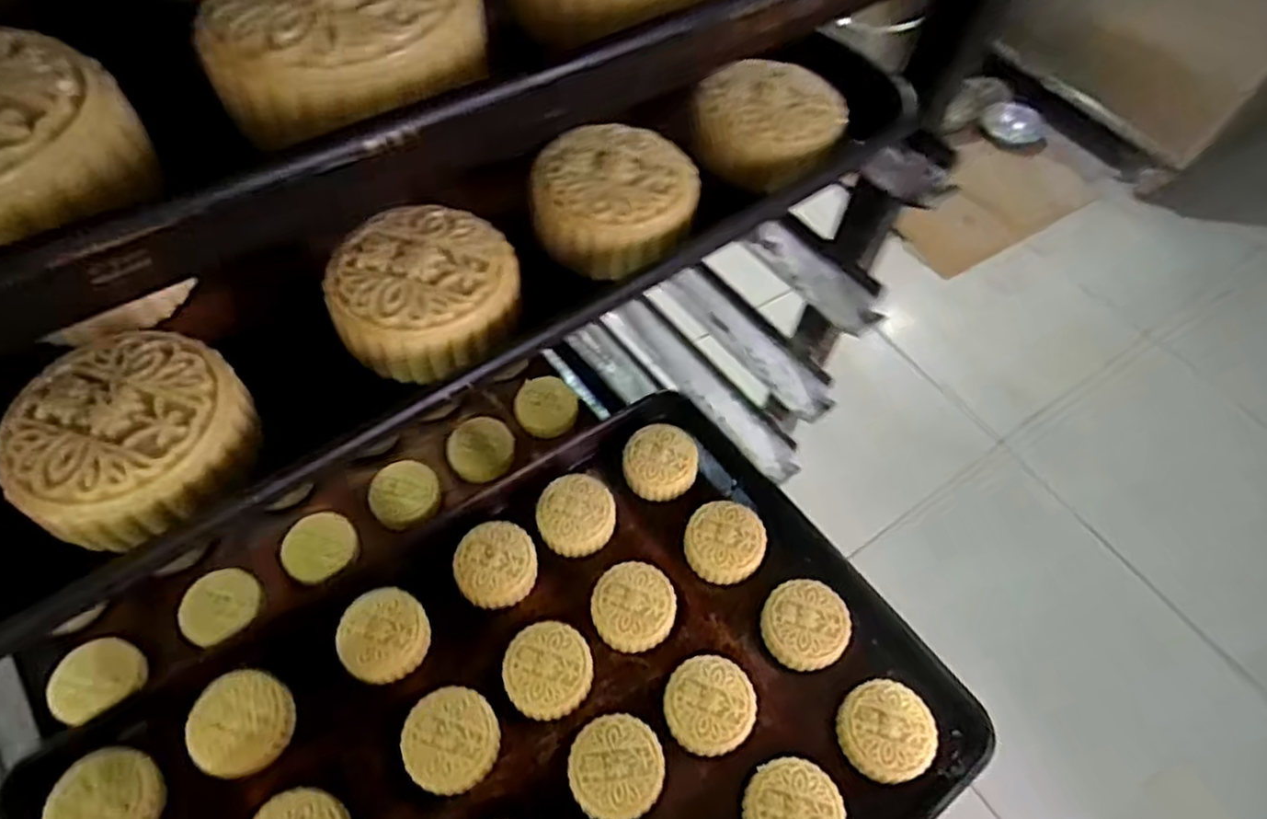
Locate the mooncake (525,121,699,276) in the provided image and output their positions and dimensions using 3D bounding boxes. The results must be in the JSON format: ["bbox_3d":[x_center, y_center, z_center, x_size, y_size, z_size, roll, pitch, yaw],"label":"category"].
[{"bbox_3d":[-0.008,-0.087,0.295,0.064,0.026,0.064,2,56,-4],"label":"mooncake"}]

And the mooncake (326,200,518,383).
[{"bbox_3d":[-0.075,-0.043,0.261,0.064,0.022,0.062,7,56,-1],"label":"mooncake"}]

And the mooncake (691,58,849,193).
[{"bbox_3d":[0.058,-0.131,0.325,0.065,0.021,0.060,2,56,-4],"label":"mooncake"}]

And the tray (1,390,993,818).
[{"bbox_3d":[-0.081,0.255,0.514,0.586,0.053,0.392,-30,64,-22],"label":"tray"}]

